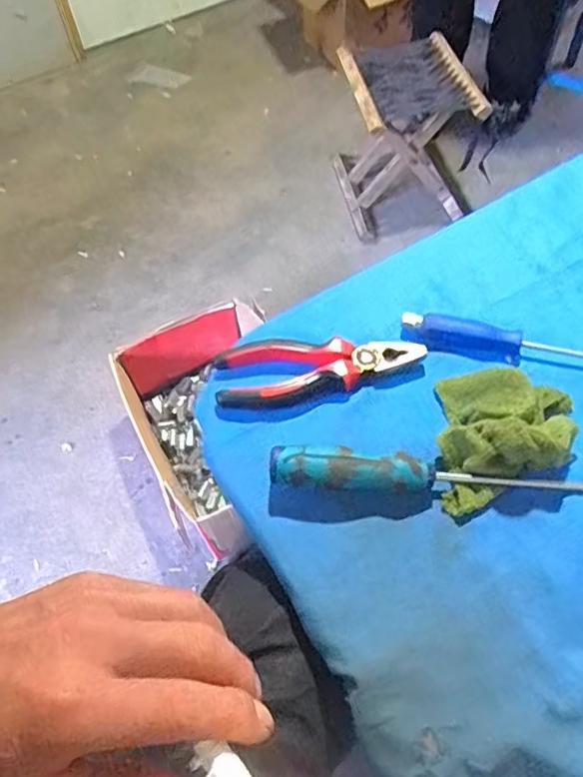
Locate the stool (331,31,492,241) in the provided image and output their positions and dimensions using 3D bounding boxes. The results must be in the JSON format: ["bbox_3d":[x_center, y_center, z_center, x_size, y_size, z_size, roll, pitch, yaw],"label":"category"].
[{"bbox_3d":[0.276,-0.614,1.423,0.300,0.301,0.294,-9,57,-3],"label":"stool"}]

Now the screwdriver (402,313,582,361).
[{"bbox_3d":[0.179,-0.033,0.446,0.186,0.018,0.019,11,58,12],"label":"screwdriver"}]

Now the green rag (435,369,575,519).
[{"bbox_3d":[0.148,0.029,0.396,0.093,0.045,0.103,-1,56,4],"label":"green rag"}]

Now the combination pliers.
[{"bbox_3d":[0.021,-0.010,0.443,0.153,0.019,0.057,-1,56,4],"label":"combination pliers"}]

